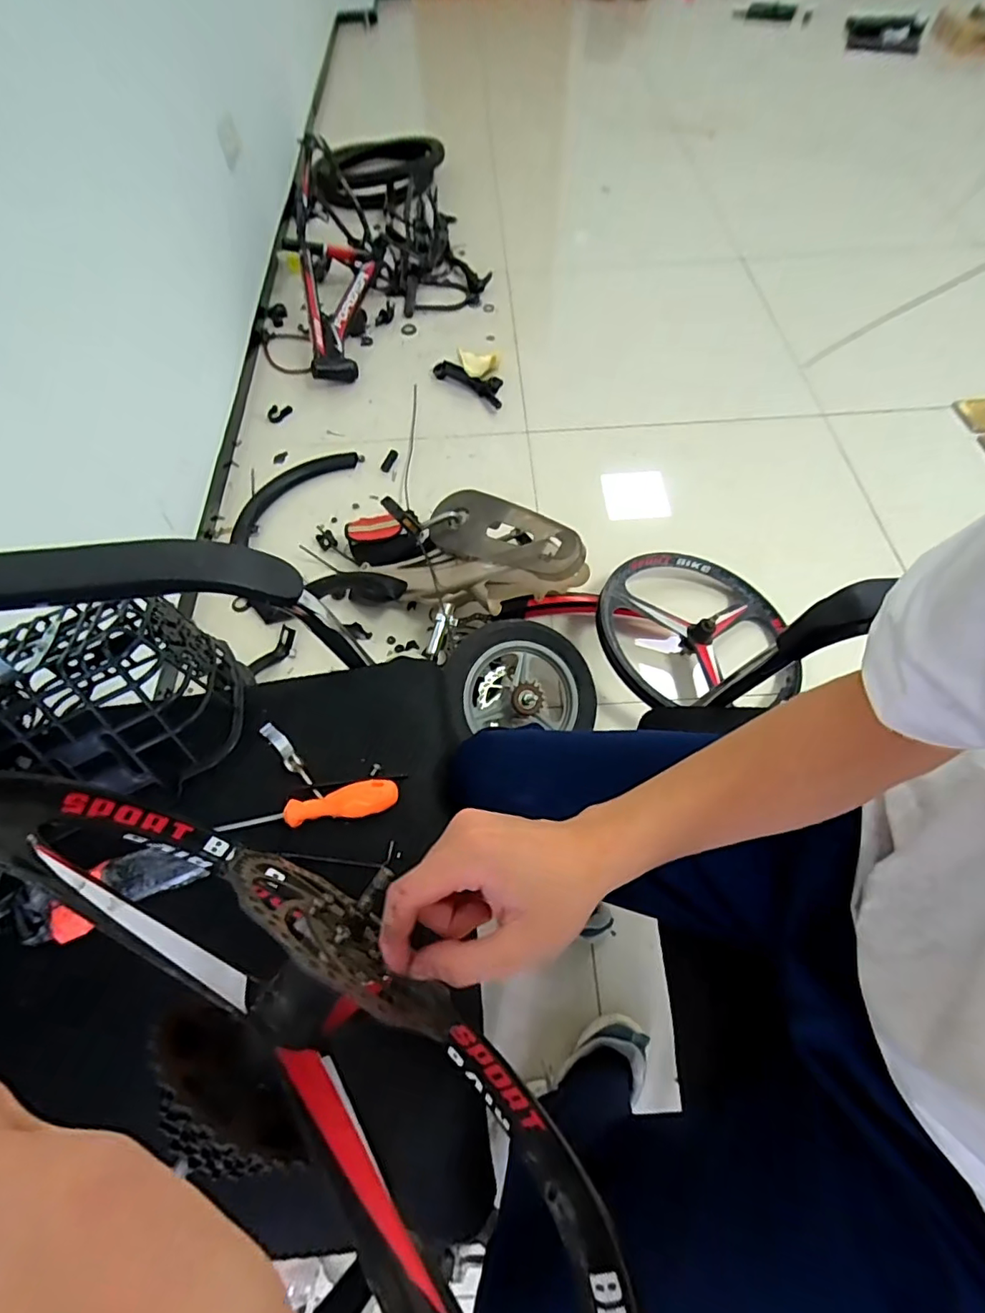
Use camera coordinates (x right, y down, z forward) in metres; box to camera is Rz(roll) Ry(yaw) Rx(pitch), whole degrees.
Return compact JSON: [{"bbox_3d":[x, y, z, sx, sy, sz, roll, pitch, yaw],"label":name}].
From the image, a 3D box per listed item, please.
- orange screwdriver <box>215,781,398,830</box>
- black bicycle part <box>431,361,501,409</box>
[{"bbox_3d":[-0.175,0.143,0.509,0.169,0.026,0.031,-7,62,-4],"label":"orange screwdriver"},{"bbox_3d":[-0.053,-0.767,1.497,0.241,0.036,0.091,33,66,16],"label":"black bicycle part"}]

